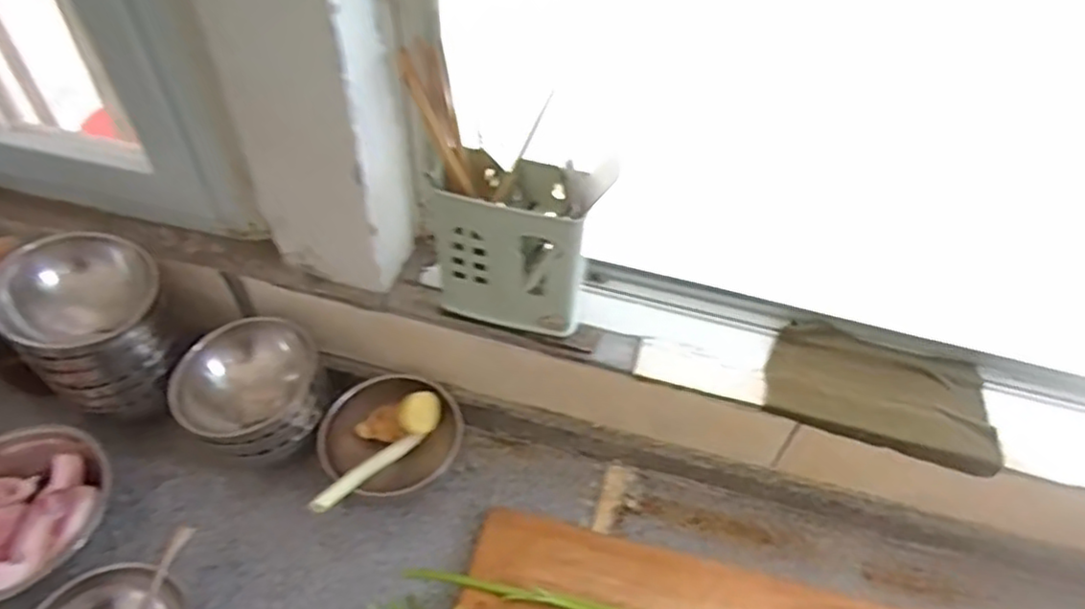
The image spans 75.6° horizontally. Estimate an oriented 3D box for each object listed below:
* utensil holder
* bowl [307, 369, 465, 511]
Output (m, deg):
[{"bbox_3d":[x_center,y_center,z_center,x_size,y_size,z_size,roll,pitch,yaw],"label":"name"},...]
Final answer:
[{"bbox_3d":[-0.027,-0.059,0.662,0.140,0.156,0.076,13,49,10],"label":"utensil holder"},{"bbox_3d":[-0.165,0.145,0.742,0.154,0.096,0.143,1,48,-1],"label":"bowl"}]

